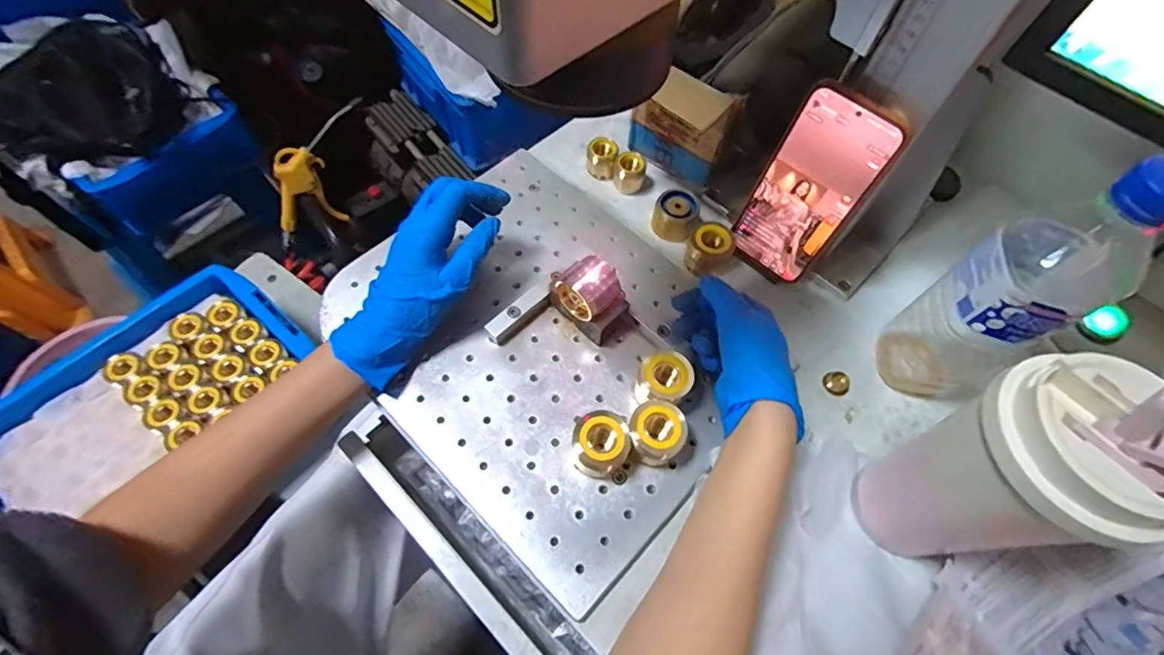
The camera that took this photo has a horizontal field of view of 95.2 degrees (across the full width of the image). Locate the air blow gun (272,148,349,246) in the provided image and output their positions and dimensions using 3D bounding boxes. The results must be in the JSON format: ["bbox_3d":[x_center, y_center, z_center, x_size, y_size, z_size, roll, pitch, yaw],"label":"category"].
[{"bbox_3d":[-0.412,-0.196,0.813,0.097,0.169,0.040,-22,62,-42],"label":"air blow gun"}]

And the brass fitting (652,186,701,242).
[{"bbox_3d":[0.089,-0.105,0.500,0.039,0.028,0.041,1,62,-1],"label":"brass fitting"}]

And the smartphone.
[{"bbox_3d":[0.182,-0.106,0.430,0.075,0.160,0.009,40,55,15],"label":"smartphone"}]

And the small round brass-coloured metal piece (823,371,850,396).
[{"bbox_3d":[0.213,0.045,0.441,0.016,0.009,0.020,-33,68,-17],"label":"small round brass-coloured metal piece"}]

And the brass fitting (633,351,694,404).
[{"bbox_3d":[0.063,0.041,0.410,0.038,0.036,0.033,21,64,9],"label":"brass fitting"}]

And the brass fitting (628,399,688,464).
[{"bbox_3d":[0.054,0.076,0.388,0.033,0.040,0.040,-34,68,-17],"label":"brass fitting"}]

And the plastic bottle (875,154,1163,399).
[{"bbox_3d":[0.283,-0.019,0.357,0.068,0.223,0.074,-30,67,-16],"label":"plastic bottle"}]

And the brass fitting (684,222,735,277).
[{"bbox_3d":[0.113,-0.072,0.479,0.035,0.033,0.032,-18,64,-10],"label":"brass fitting"}]

